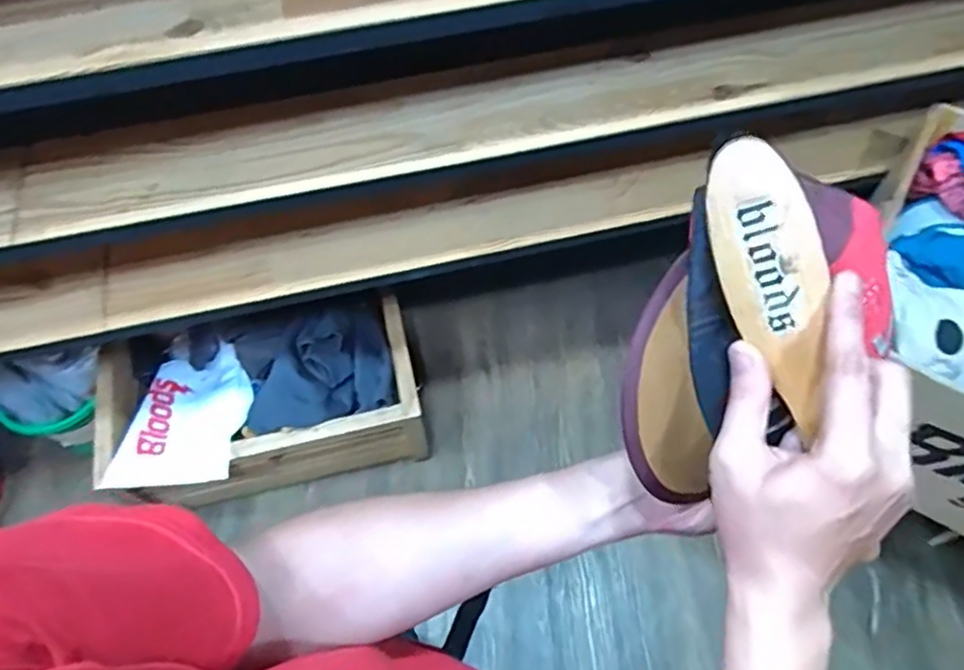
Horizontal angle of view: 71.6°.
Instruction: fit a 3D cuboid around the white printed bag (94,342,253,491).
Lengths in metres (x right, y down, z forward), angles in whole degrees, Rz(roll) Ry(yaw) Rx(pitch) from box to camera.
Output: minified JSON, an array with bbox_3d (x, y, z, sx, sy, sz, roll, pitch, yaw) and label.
[{"bbox_3d":[-0.625,0.168,1.418,0.260,0.114,0.312,0,62,0],"label":"white printed bag"}]

